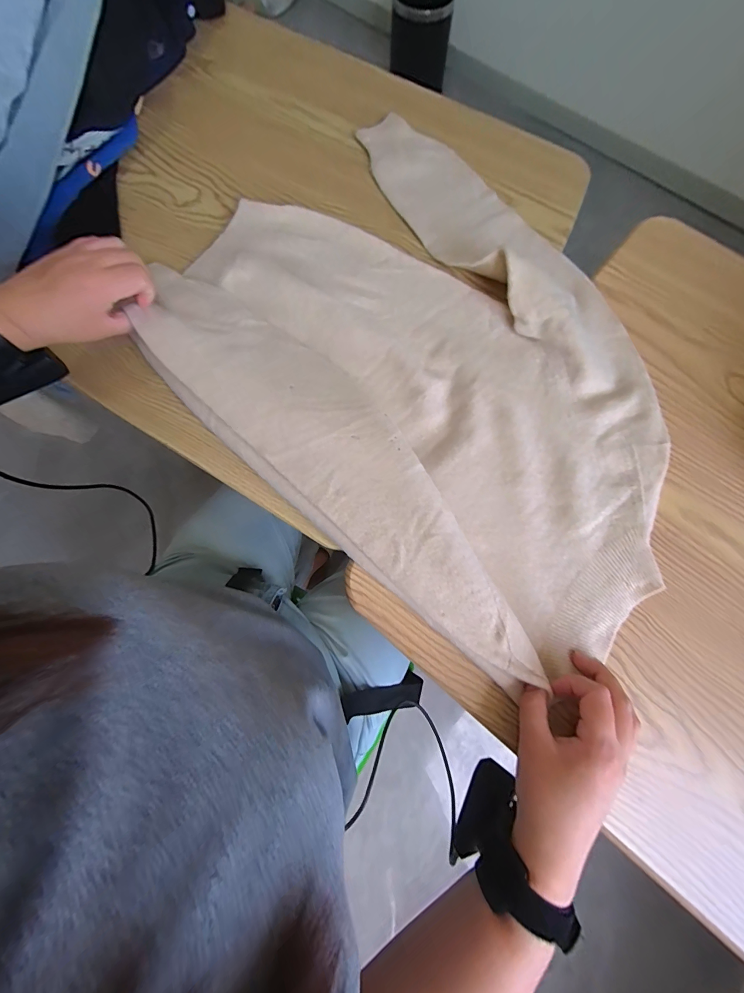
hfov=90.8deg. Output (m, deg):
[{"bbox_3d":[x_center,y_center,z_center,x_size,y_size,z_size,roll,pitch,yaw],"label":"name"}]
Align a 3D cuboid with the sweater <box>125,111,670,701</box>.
[{"bbox_3d":[0.071,-0.145,0.375,0.551,0.037,0.422,42,79,10],"label":"sweater"}]

